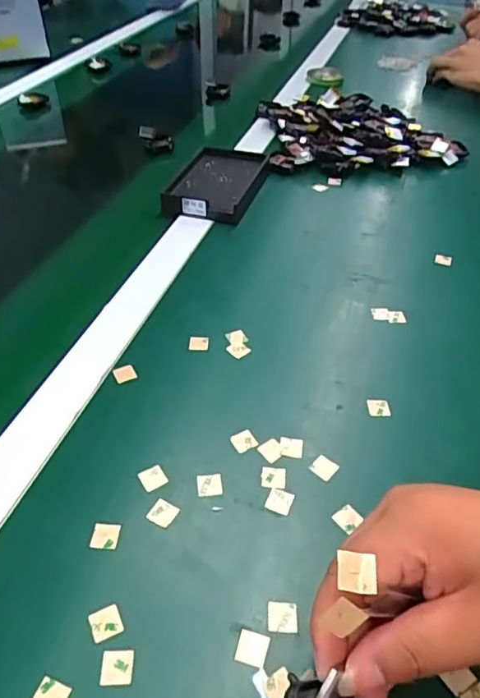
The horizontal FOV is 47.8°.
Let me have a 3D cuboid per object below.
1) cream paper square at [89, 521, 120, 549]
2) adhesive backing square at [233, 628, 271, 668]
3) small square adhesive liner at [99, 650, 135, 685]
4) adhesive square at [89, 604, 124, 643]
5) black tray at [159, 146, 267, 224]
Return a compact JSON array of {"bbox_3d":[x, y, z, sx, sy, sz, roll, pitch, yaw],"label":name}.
[{"bbox_3d":[-0.080,0.112,0.324,0.015,0.004,0.016,6,49,2],"label":"cream paper square"},{"bbox_3d":[0.006,0.155,0.281,0.016,0.004,0.016,11,47,14],"label":"adhesive backing square"},{"bbox_3d":[-0.062,0.161,0.273,0.016,0.004,0.016,2,43,-5],"label":"small square adhesive liner"},{"bbox_3d":[-0.072,0.146,0.289,0.015,0.004,0.016,-18,47,-19],"label":"adhesive square"},{"bbox_3d":[-0.023,-0.199,0.641,0.097,0.029,0.145,12,44,11],"label":"black tray"}]

